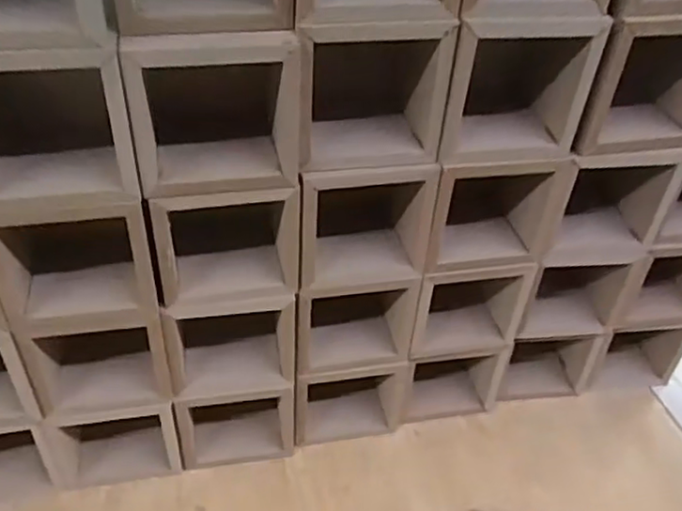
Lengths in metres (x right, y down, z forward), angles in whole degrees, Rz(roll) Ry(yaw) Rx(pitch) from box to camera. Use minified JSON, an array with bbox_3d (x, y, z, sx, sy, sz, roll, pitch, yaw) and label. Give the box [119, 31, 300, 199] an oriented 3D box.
[{"bbox_3d":[-0.050,-0.062,0.258,0.060,0.064,0.046,-6,41,-11],"label":"box"}]

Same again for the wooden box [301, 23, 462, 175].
[{"bbox_3d":[0.011,-0.070,0.271,0.059,0.060,0.041,-3,40,-8],"label":"wooden box"}]

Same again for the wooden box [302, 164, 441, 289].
[{"bbox_3d":[0.009,-0.019,0.306,0.060,0.063,0.031,-6,41,-12],"label":"wooden box"}]

